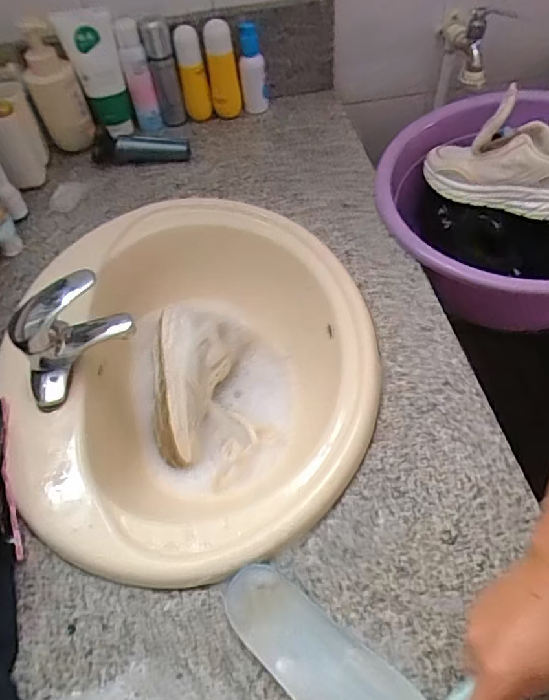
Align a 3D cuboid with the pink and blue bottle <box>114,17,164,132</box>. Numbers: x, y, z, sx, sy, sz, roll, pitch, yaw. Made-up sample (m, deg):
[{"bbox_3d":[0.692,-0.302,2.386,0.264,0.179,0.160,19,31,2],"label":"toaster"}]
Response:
[{"bbox_3d":[-0.227,-0.457,0.864,0.043,0.163,0.040,-13,55,-4],"label":"pink and blue bottle"}]

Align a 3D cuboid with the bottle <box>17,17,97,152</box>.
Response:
[{"bbox_3d":[-0.355,-0.423,0.837,0.079,0.197,0.049,-22,56,-10],"label":"bottle"}]

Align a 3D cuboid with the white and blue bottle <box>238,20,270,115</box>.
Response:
[{"bbox_3d":[-0.037,-0.487,0.891,0.046,0.134,0.046,-5,55,1],"label":"white and blue bottle"}]

